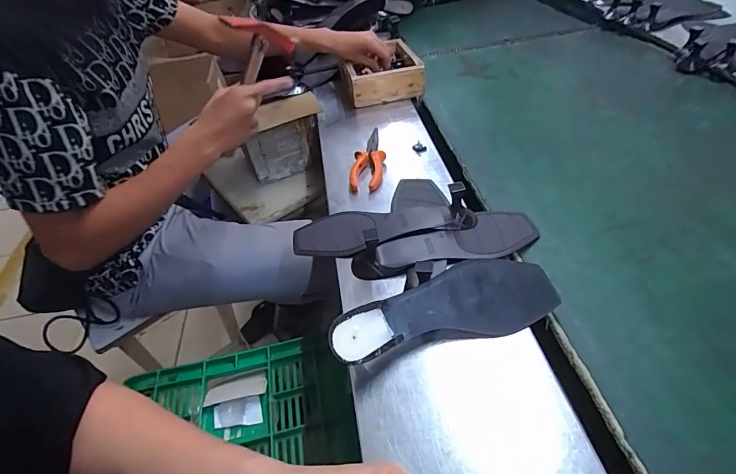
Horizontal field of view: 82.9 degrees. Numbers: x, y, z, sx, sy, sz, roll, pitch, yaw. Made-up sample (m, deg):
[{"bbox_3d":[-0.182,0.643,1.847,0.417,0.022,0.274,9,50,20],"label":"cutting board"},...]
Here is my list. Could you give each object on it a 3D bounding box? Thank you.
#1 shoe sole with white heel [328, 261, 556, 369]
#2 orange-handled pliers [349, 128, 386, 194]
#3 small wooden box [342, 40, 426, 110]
[{"bbox_3d":[0.082,0.080,0.454,0.255,0.050,0.084,-11,67,-14],"label":"shoe sole with white heel"},{"bbox_3d":[0.004,-0.128,0.694,0.049,0.027,0.142,3,44,10],"label":"orange-handled pliers"},{"bbox_3d":[0.027,-0.354,0.904,0.155,0.070,0.180,-10,44,-4],"label":"small wooden box"}]

